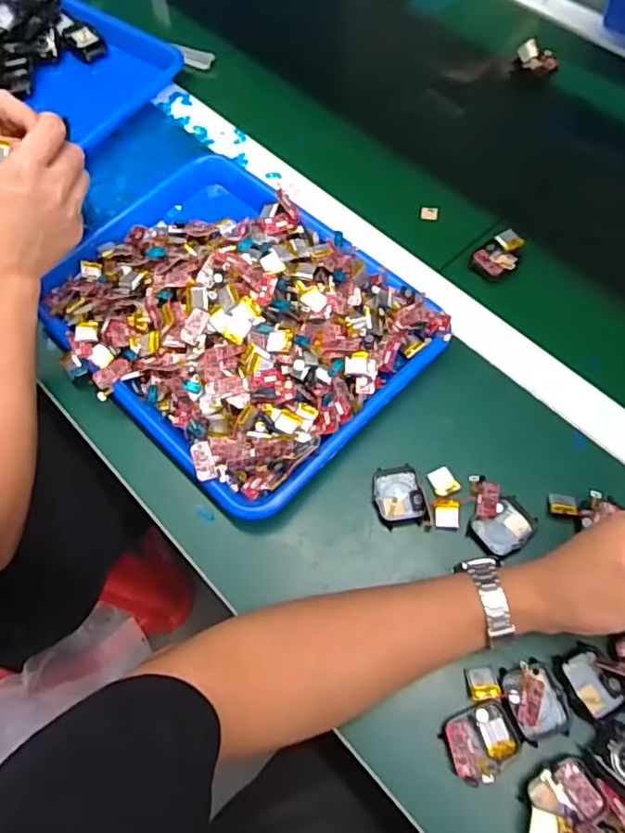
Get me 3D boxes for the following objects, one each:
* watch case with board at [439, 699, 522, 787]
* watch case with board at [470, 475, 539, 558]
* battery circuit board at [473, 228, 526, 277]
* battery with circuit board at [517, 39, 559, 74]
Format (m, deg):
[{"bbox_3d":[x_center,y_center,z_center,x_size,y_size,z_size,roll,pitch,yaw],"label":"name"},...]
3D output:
[{"bbox_3d":[0.113,0.214,0.390,0.048,0.011,0.041,-25,65,-8],"label":"watch case with board"},{"bbox_3d":[0.138,0.076,0.455,0.047,0.009,0.060,-38,68,-14],"label":"watch case with board"},{"bbox_3d":[0.181,-0.156,0.566,0.052,0.009,0.036,-40,68,-15],"label":"battery circuit board"},{"bbox_3d":[0.263,-0.418,0.689,0.048,0.020,0.026,26,68,15],"label":"battery with circuit board"}]

